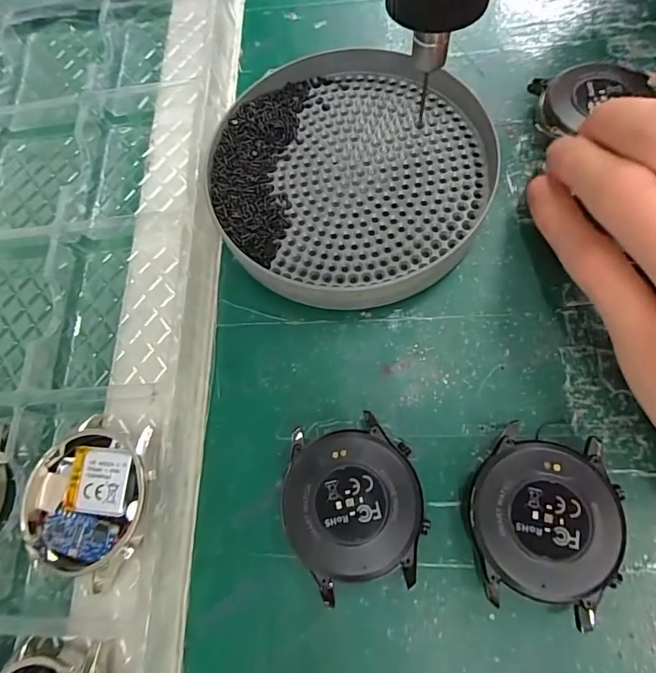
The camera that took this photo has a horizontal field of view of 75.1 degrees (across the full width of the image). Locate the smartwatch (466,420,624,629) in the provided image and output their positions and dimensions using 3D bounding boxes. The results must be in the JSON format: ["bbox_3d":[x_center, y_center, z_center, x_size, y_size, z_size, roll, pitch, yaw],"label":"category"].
[{"bbox_3d":[0.065,0.057,0.131,0.040,0.013,0.051,12,73,11],"label":"smartwatch"}]

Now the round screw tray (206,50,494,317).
[{"bbox_3d":[0.010,-0.070,0.180,0.110,0.014,0.121,-2,71,6],"label":"round screw tray"}]

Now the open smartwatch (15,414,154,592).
[{"bbox_3d":[-0.082,0.054,0.147,0.045,0.012,0.049,8,72,9],"label":"open smartwatch"}]

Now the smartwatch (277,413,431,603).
[{"bbox_3d":[0.008,0.054,0.140,0.043,0.013,0.048,-14,70,2],"label":"smartwatch"}]

